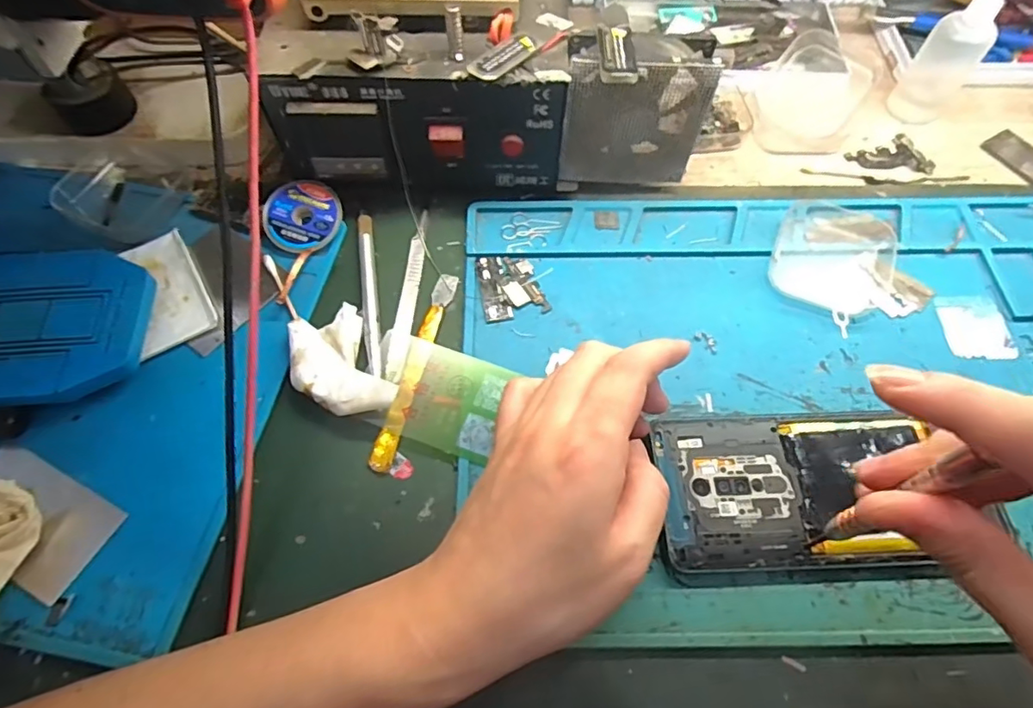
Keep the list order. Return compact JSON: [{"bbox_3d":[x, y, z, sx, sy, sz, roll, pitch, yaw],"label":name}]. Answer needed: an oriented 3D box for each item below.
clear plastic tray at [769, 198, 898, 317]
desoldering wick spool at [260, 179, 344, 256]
[{"bbox_3d":[0.188,-0.060,0.327,0.066,0.008,0.082,20,65,11],"label":"clear plastic tray"},{"bbox_3d":[-0.128,-0.082,0.331,0.045,0.017,0.044,0,63,1],"label":"desoldering wick spool"}]

